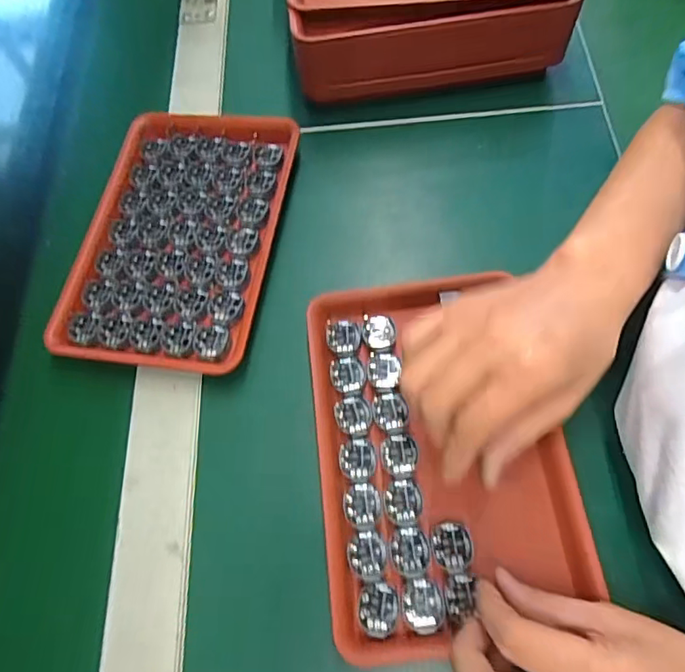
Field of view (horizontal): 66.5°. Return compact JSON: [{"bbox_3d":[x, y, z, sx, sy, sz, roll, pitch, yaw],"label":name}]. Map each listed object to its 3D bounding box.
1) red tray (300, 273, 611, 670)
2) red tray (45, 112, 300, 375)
[{"bbox_3d":[0.064,0.070,0.345,0.159,0.022,0.233,-6,64,-1],"label":"red tray"},{"bbox_3d":[-0.135,-0.087,0.427,0.155,0.019,0.234,6,68,9],"label":"red tray"}]

